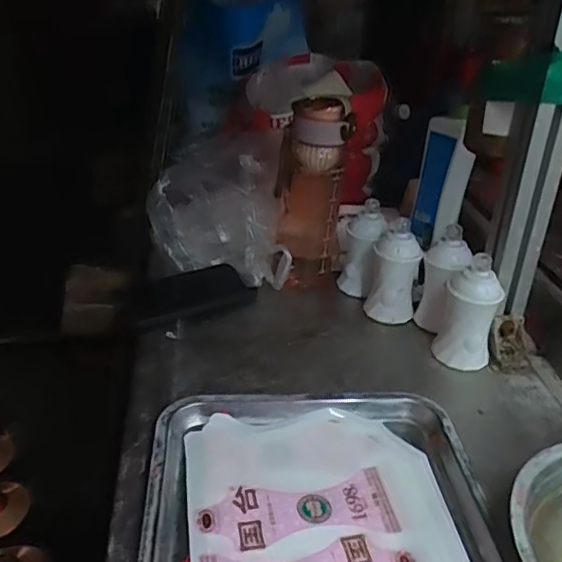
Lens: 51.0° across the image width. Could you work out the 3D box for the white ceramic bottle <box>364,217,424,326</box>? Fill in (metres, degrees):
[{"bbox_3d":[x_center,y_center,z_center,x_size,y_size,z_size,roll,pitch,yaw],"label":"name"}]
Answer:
[{"bbox_3d":[0.128,-0.010,0.676,0.060,0.102,0.053,2,32,9],"label":"white ceramic bottle"}]

